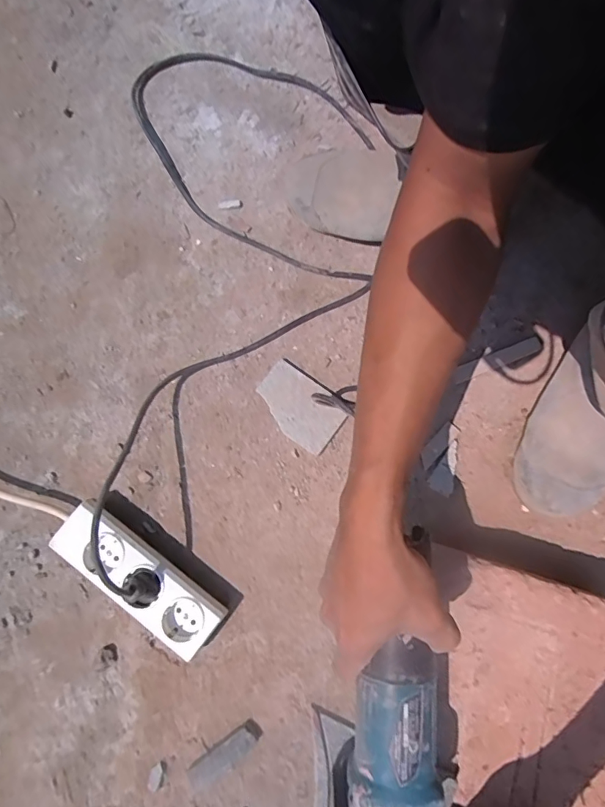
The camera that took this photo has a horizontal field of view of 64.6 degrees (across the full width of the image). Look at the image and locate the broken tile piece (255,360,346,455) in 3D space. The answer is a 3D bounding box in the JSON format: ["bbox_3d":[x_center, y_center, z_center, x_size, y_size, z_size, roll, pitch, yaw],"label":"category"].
[{"bbox_3d":[-0.003,0.002,0.542,0.100,0.014,0.069,36,81,9],"label":"broken tile piece"}]

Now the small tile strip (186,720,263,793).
[{"bbox_3d":[-0.079,0.356,0.484,0.081,0.017,0.024,-34,79,-6],"label":"small tile strip"}]

